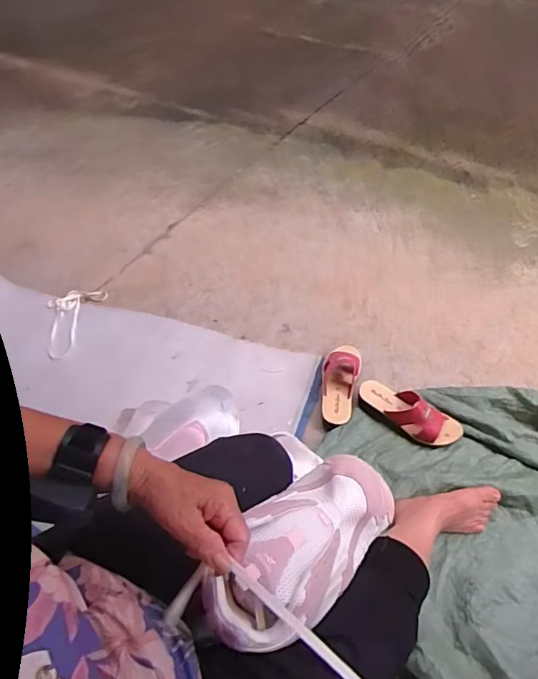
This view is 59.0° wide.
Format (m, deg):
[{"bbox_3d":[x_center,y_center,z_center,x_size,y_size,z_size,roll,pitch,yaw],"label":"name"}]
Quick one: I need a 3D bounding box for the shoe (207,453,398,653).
[{"bbox_3d":[0.041,0.229,0.536,0.117,0.087,0.248,37,49,27],"label":"shoe"}]

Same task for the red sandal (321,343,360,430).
[{"bbox_3d":[0.158,0.096,1.089,0.085,0.058,0.227,13,49,9],"label":"red sandal"}]

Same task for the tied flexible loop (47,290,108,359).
[{"bbox_3d":[-0.522,-0.052,1.220,0.118,0.024,0.242,10,50,9],"label":"tied flexible loop"}]

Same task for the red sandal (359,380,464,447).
[{"bbox_3d":[0.308,0.153,1.042,0.228,0.068,0.089,30,54,23],"label":"red sandal"}]

